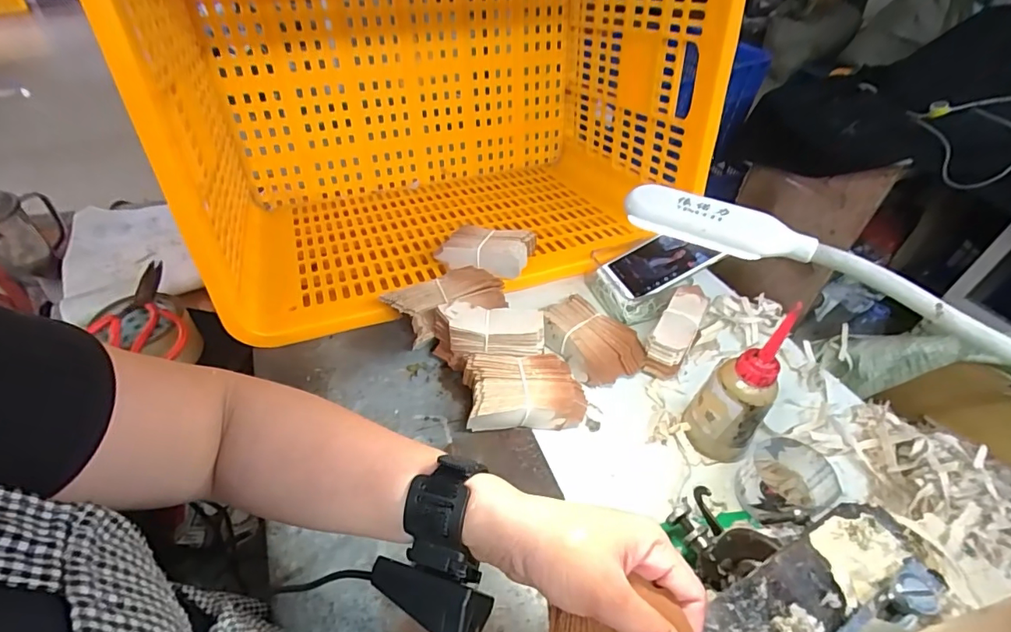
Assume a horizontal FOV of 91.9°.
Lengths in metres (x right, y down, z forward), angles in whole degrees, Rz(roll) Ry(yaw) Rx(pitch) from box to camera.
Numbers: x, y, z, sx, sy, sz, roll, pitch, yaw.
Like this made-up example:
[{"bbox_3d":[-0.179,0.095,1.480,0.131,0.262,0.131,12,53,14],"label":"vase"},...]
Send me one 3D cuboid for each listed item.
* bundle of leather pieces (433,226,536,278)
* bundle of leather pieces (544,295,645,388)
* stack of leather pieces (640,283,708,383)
[{"bbox_3d":[-0.025,-0.089,0.630,0.117,0.034,0.071,9,45,7],"label":"bundle of leather pieces"},{"bbox_3d":[0.095,0.032,0.561,0.074,0.048,0.116,-29,53,-28],"label":"bundle of leather pieces"},{"bbox_3d":[0.198,0.017,0.563,0.044,0.059,0.117,24,49,20],"label":"stack of leather pieces"}]

